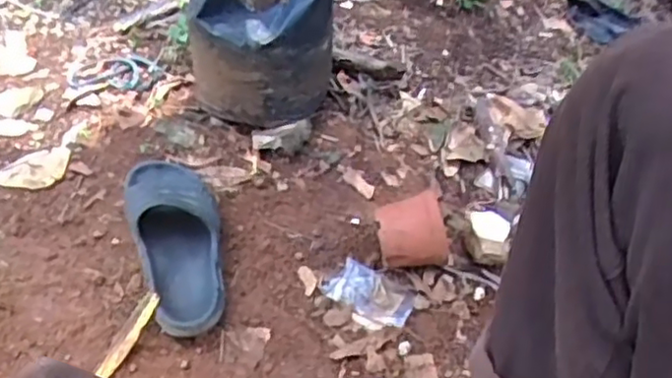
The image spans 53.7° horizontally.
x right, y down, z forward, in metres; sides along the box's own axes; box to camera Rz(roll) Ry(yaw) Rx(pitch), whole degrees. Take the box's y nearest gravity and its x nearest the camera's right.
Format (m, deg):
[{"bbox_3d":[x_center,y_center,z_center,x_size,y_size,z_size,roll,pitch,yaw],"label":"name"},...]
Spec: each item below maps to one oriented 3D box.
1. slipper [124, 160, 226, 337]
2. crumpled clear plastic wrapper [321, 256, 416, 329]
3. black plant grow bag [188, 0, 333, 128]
[{"bbox_3d":[-0.207,0.061,0.885,0.114,0.092,0.304,-17,51,-13],"label":"slipper"},{"bbox_3d":[0.047,0.135,0.866,0.111,0.012,0.089,32,52,24],"label":"crumpled clear plastic wrapper"},{"bbox_3d":[-0.112,-0.251,1.029,0.204,0.198,0.214,5,46,1],"label":"black plant grow bag"}]

